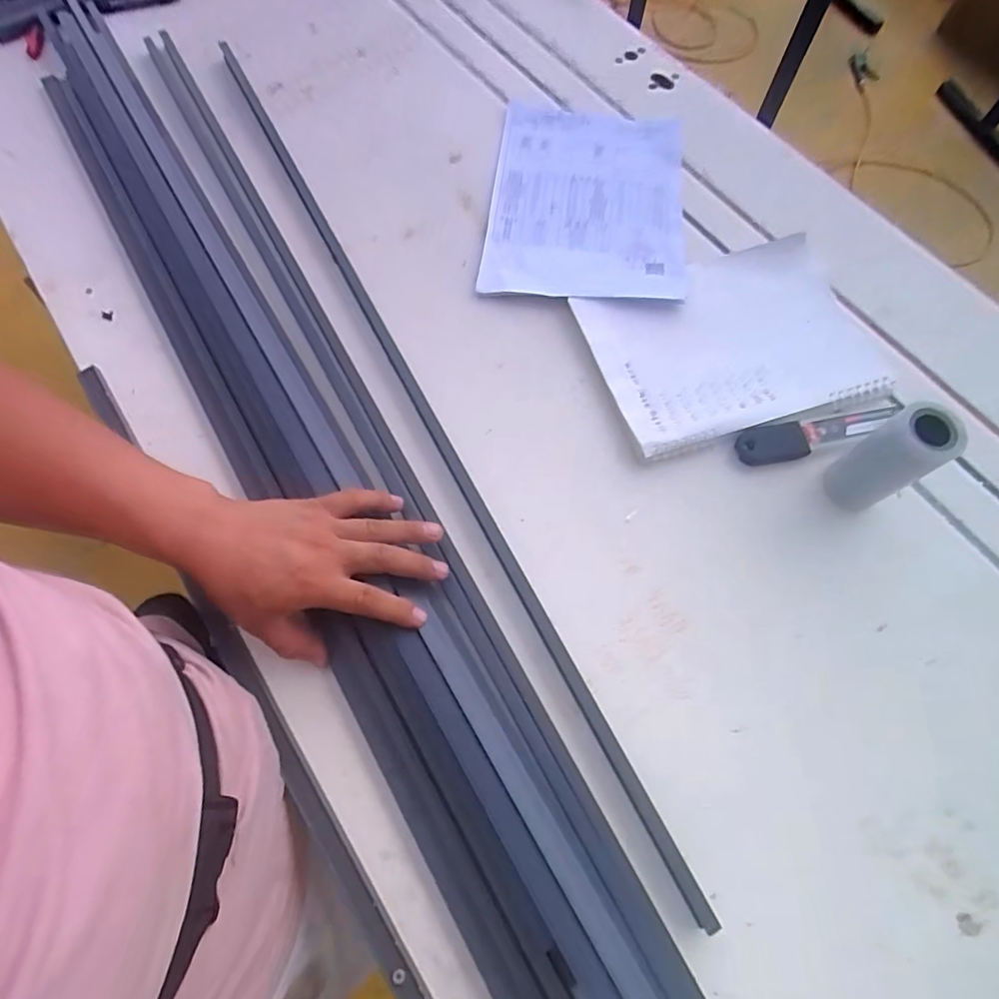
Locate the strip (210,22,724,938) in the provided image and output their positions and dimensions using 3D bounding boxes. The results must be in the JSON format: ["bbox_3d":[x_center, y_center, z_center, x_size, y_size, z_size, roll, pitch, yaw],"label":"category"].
[{"bbox_3d":[-0.093,-0.124,0.525,0.014,0.017,0.962,-26,71,-10],"label":"strip"}]

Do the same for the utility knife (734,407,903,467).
[{"bbox_3d":[0.288,-0.056,0.504,0.154,0.008,0.033,-10,69,-4],"label":"utility knife"}]

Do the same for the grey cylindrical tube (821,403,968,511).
[{"bbox_3d":[0.307,-0.030,0.443,0.047,0.107,0.047,0,69,0],"label":"grey cylindrical tube"}]

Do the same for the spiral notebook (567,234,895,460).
[{"bbox_3d":[0.221,-0.153,0.536,0.263,0.015,0.185,-16,70,-6],"label":"spiral notebook"}]

